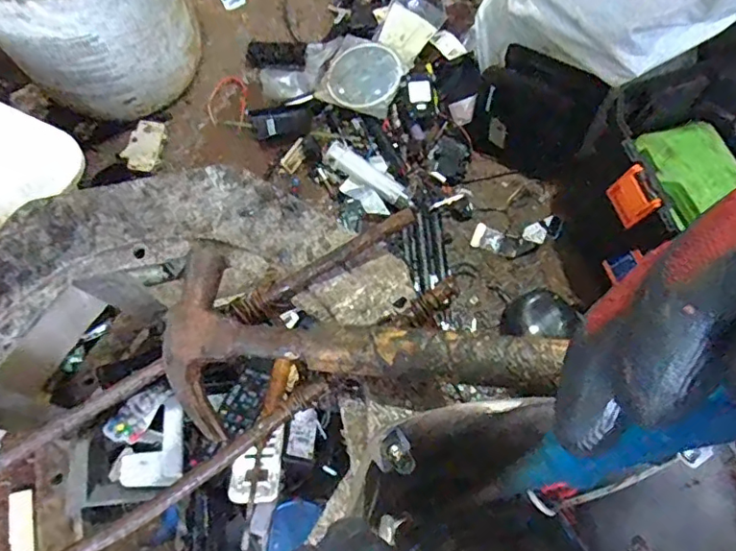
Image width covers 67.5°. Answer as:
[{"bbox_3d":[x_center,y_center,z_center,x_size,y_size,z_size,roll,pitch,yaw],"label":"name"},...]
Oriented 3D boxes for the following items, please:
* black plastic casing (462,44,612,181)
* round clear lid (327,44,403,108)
[{"bbox_3d":[0.227,-0.226,0.778,0.163,0.169,0.028,34,49,17],"label":"black plastic casing"},{"bbox_3d":[-0.005,-0.313,0.861,0.110,0.004,0.116,-5,69,14],"label":"round clear lid"}]

